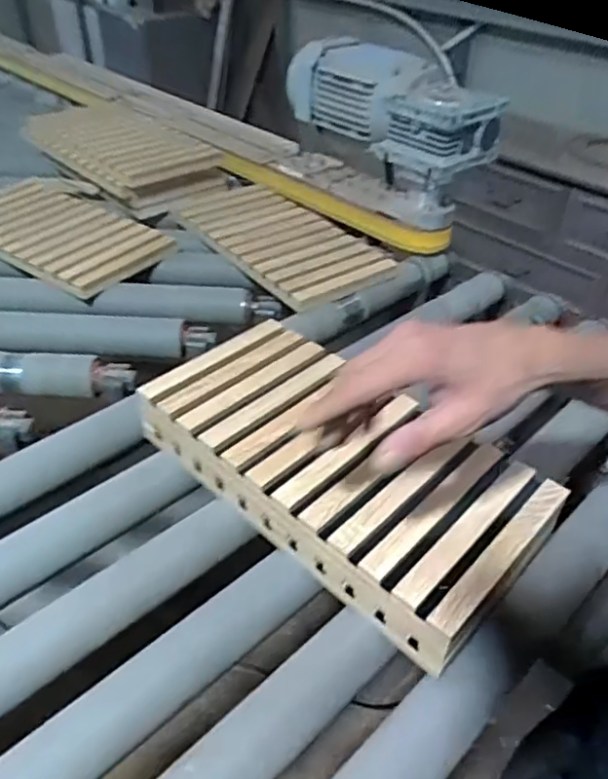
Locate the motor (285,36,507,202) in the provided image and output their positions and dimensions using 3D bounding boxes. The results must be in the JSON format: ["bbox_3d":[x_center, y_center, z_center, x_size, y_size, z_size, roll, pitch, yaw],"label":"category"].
[{"bbox_3d":[0.111,-0.419,0.915,0.178,0.145,0.330,-31,49,-33],"label":"motor"}]

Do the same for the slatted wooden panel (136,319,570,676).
[{"bbox_3d":[0.030,0.058,0.564,0.363,0.078,0.185,31,48,32],"label":"slatted wooden panel"}]

